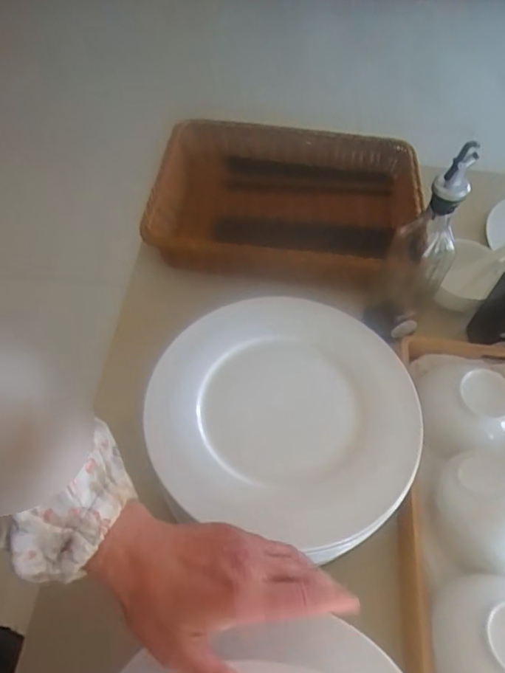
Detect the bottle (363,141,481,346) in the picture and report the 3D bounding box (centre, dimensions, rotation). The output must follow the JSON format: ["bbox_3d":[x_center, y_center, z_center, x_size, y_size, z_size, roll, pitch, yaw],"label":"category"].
[{"bbox_3d":[0.182,-0.089,0.534,0.052,0.229,0.060,-35,64,-23],"label":"bottle"}]

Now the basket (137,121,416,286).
[{"bbox_3d":[0.049,-0.203,0.750,0.370,0.092,0.290,6,55,1],"label":"basket"}]

